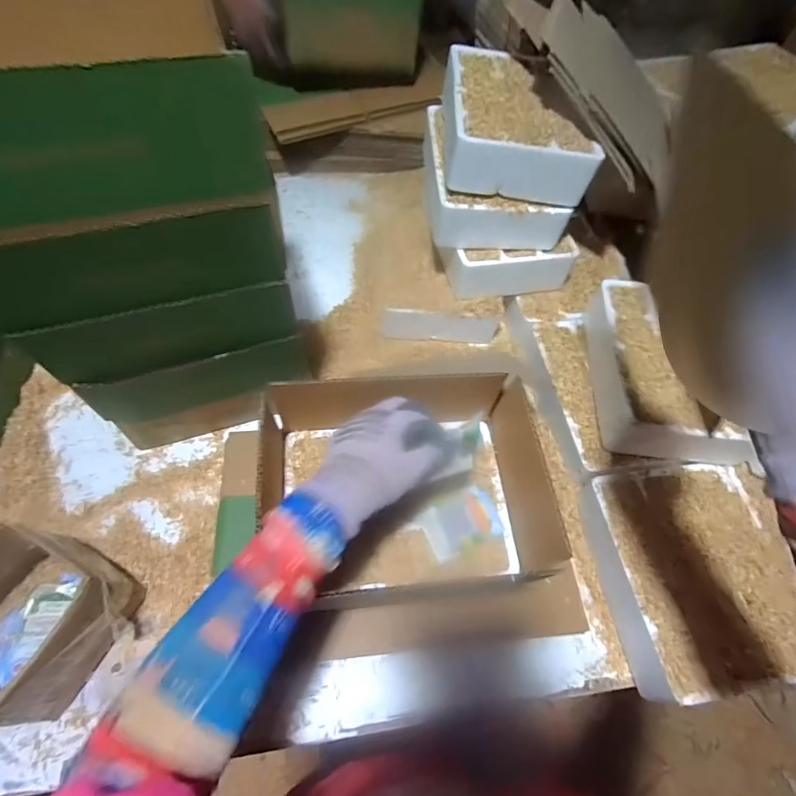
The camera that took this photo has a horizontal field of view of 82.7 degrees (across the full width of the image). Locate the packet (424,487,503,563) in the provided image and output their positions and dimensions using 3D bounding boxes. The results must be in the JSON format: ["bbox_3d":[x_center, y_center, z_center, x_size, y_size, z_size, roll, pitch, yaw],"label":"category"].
[{"bbox_3d":[0.069,0.136,0.492,0.077,0.005,0.055,-27,72,-1],"label":"packet"}]

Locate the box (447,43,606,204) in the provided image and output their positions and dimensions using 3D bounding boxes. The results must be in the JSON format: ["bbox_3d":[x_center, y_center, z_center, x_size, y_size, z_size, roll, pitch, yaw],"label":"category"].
[{"bbox_3d":[0.163,-0.392,0.633,0.185,0.075,0.247,2,59,-3],"label":"box"}]

